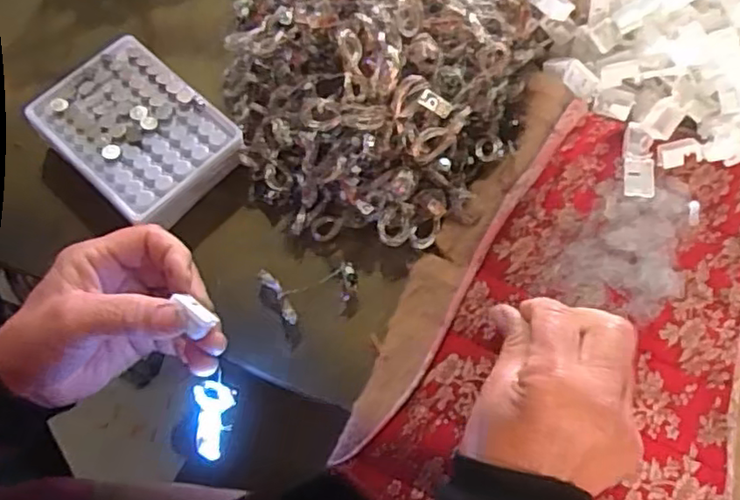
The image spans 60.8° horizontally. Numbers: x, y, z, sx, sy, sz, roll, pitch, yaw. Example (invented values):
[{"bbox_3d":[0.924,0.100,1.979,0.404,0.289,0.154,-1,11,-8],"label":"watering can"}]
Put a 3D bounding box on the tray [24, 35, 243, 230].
[{"bbox_3d":[-0.165,-0.085,0.444,0.131,0.019,0.095,41,75,13],"label":"tray"}]

